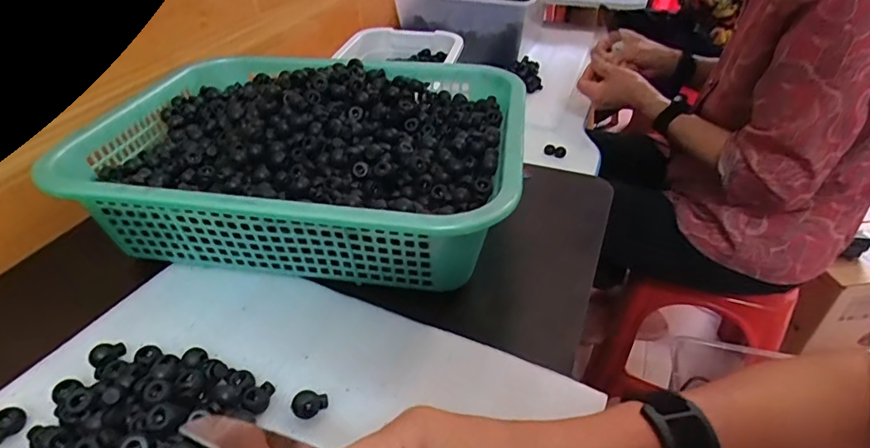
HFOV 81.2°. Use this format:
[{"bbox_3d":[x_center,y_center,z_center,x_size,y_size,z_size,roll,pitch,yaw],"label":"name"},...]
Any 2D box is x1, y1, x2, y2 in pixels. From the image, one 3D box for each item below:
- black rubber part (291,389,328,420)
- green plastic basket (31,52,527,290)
[{"bbox_3d":[-0.081,0.118,0.331,0.022,0.013,0.016,-19,42,-22],"label":"black rubber part"},{"bbox_3d":[-0.113,-0.070,0.502,0.381,0.097,0.302,6,39,9],"label":"green plastic basket"}]

